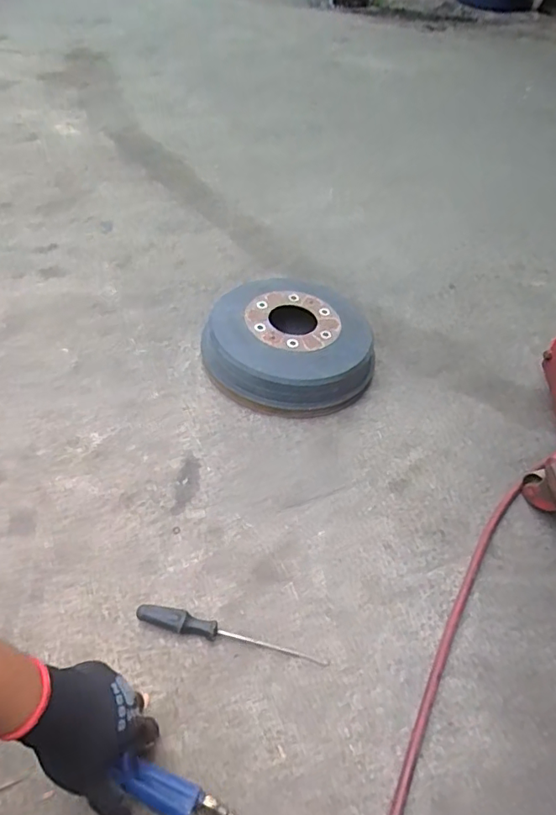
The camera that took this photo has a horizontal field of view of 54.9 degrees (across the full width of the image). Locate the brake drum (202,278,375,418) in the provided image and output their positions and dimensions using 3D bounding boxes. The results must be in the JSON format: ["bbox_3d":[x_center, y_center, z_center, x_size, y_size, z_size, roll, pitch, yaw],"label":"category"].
[{"bbox_3d":[0.017,-0.123,1.022,0.303,0.099,0.281,0,47,-6],"label":"brake drum"}]

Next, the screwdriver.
[{"bbox_3d":[-0.057,0.287,0.673,0.242,0.028,0.023,11,47,4],"label":"screwdriver"}]

